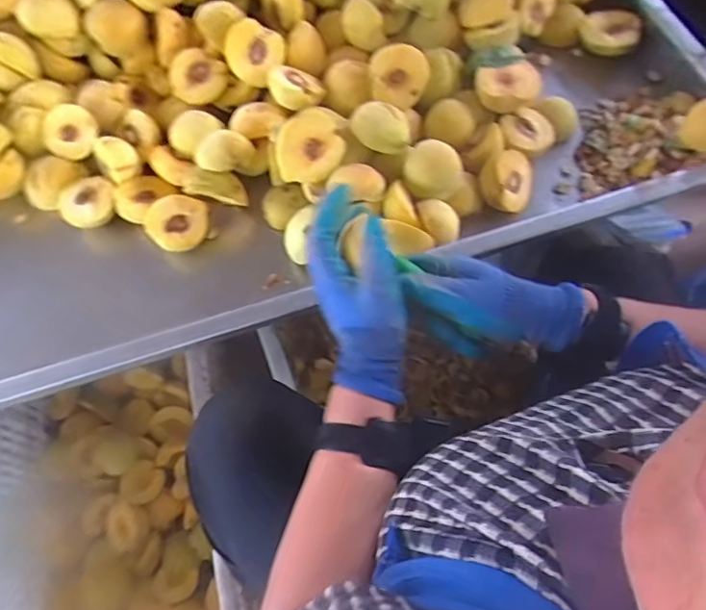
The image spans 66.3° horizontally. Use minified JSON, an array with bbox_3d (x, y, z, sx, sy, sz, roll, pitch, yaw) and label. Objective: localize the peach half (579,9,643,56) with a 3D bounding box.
[{"bbox_3d":[0.327,-0.349,0.682,0.072,0.044,0.054,16,66,9],"label":"peach half"}]

